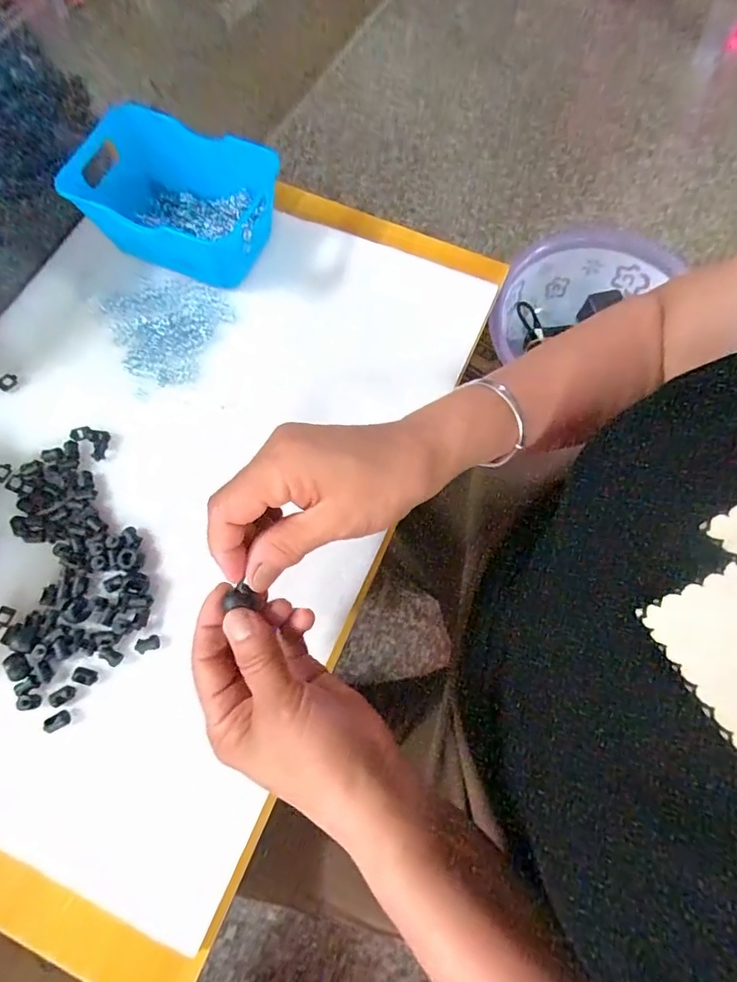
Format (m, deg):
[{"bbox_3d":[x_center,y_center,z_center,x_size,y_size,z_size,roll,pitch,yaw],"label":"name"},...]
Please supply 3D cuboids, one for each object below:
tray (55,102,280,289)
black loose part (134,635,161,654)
[{"bbox_3d":[-0.158,-0.242,0.404,0.149,0.064,0.106,22,75,8],"label":"tray"},{"bbox_3d":[-0.150,0.104,0.328,0.016,0.006,0.010,-18,74,-4],"label":"black loose part"}]

